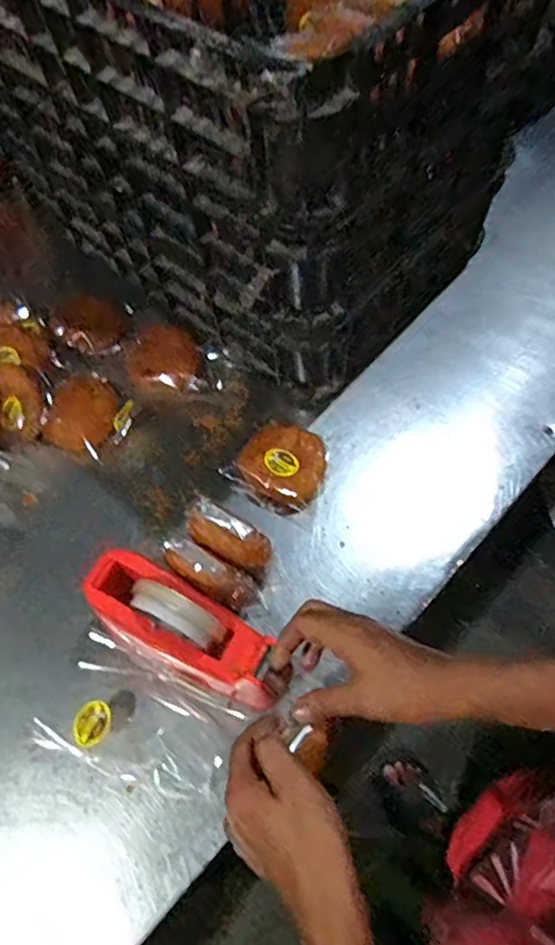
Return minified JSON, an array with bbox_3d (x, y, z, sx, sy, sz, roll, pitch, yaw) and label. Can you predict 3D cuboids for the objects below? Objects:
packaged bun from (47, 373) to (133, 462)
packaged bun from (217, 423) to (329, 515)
[{"bbox_3d":[-0.234,-0.072,0.734,0.098,0.037,0.102,0,64,1],"label":"packaged bun"},{"bbox_3d":[0.005,-0.010,0.704,0.106,0.040,0.098,29,68,14],"label":"packaged bun"}]

